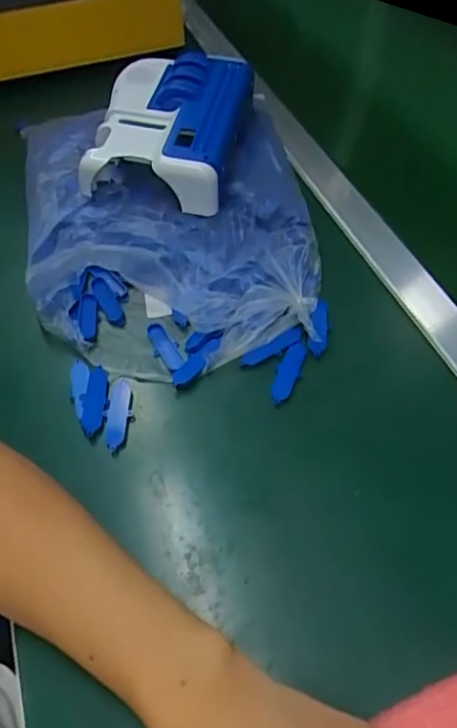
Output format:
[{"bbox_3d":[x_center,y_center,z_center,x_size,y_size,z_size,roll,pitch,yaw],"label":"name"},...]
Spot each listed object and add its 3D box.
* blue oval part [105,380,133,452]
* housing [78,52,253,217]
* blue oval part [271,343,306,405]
[{"bbox_3d":[-0.083,0.038,0.398,0.017,0.011,0.057,1,65,4],"label":"blue oval part"},{"bbox_3d":[-0.052,-0.223,0.495,0.133,0.077,0.148,10,52,11],"label":"housing"},{"bbox_3d":[0.045,0.007,0.399,0.017,0.005,0.054,15,53,15],"label":"blue oval part"}]

